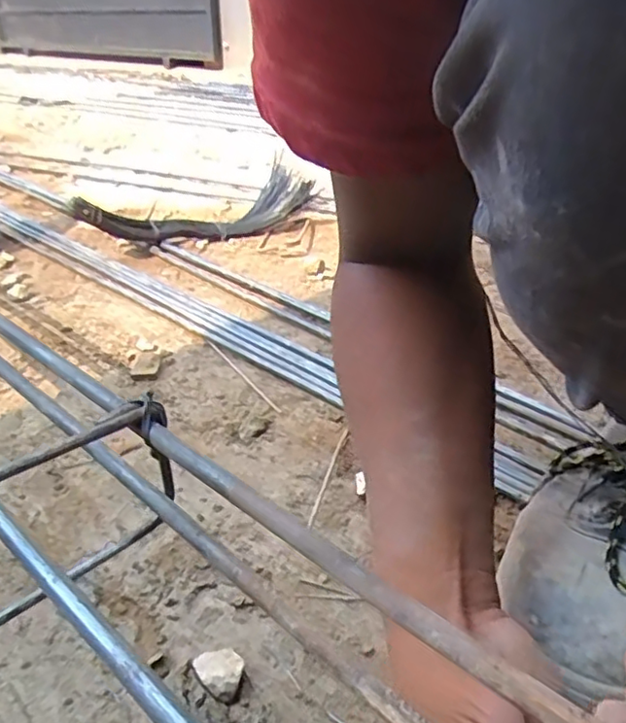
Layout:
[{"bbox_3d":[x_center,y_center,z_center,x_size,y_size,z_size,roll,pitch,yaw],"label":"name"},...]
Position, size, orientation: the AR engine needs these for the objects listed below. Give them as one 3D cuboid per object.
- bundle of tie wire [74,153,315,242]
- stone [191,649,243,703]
[{"bbox_3d":[-0.176,-0.231,0.984,0.390,0.088,0.128,-17,33,-29],"label":"bundle of tie wire"},{"bbox_3d":[-0.049,0.165,0.339,0.024,0.013,0.031,-19,34,-32],"label":"stone"}]

